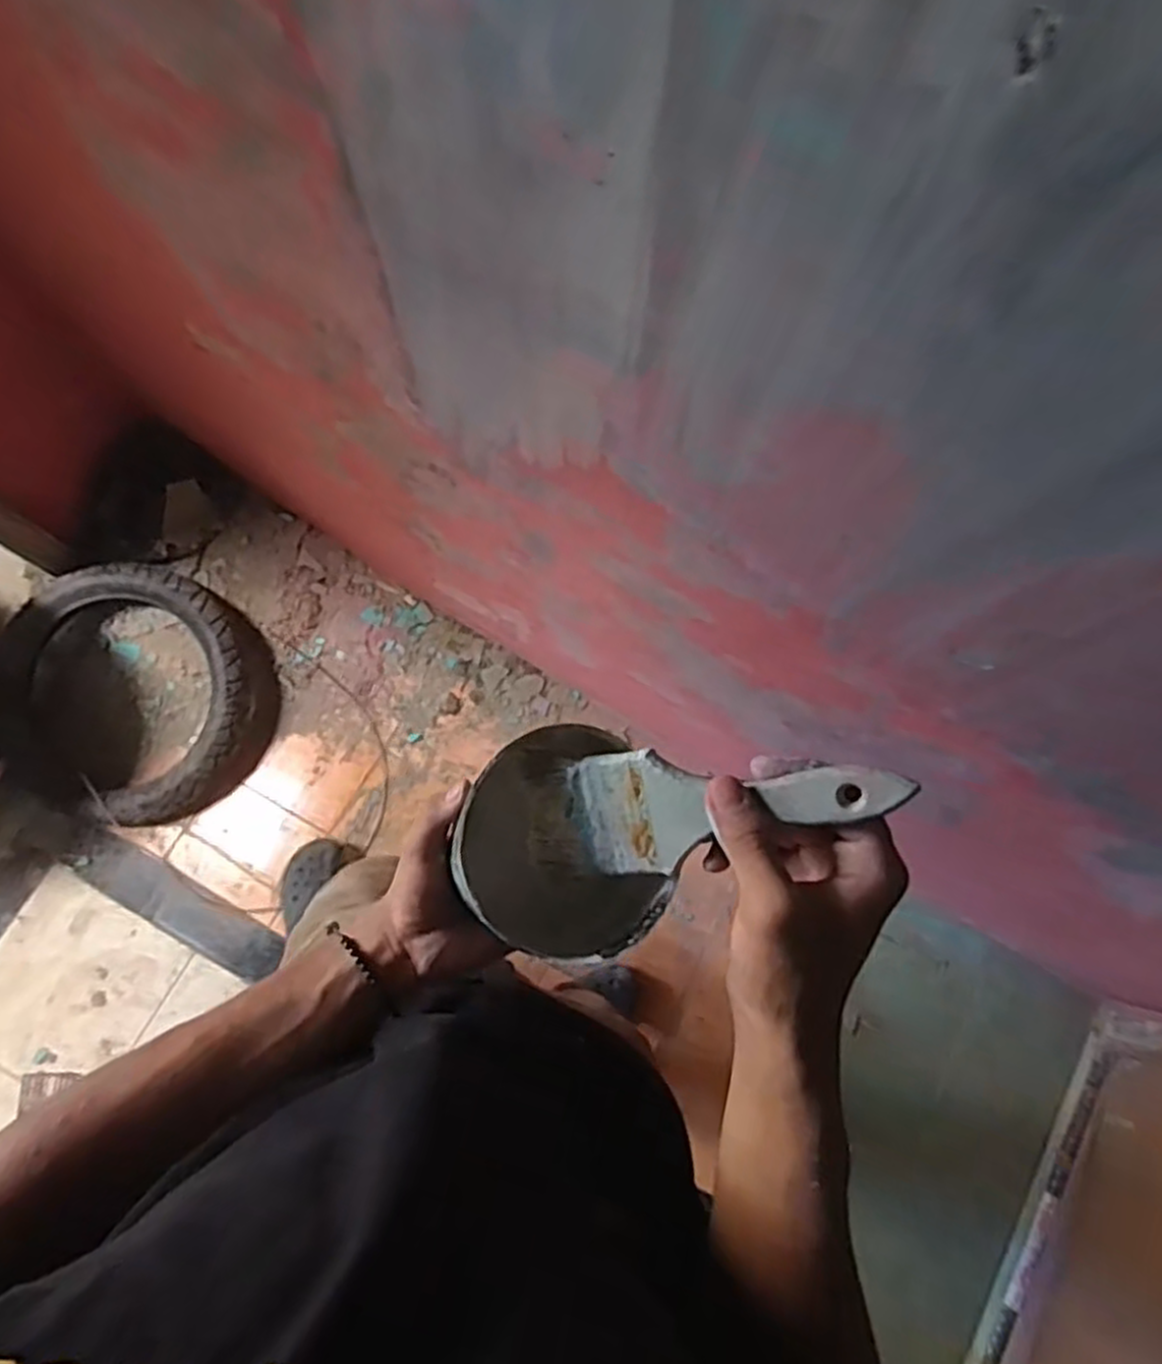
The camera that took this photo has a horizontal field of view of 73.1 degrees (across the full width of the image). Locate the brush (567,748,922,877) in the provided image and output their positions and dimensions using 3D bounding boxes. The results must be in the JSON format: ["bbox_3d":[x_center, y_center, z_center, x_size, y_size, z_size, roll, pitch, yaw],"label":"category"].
[{"bbox_3d":[0.069,0.059,0.371,0.159,0.022,0.056,-8,73,27],"label":"brush"}]

